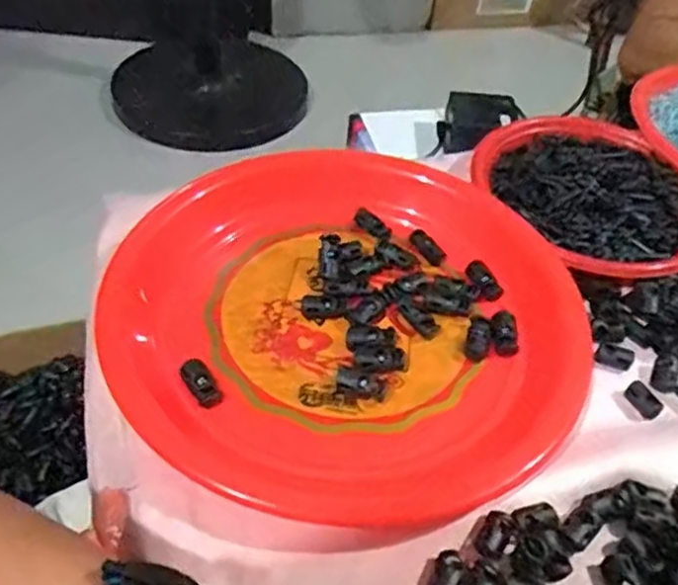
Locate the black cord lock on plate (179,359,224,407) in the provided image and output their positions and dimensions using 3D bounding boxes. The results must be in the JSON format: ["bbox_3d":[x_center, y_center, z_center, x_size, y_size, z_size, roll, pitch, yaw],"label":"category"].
[{"bbox_3d":[-0.070,0.046,0.351,0.014,0.009,0.028,-26,52,-20],"label":"black cord lock on plate"}]

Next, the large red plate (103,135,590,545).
[{"bbox_3d":[0.008,0.006,0.384,0.243,0.034,0.251,-1,48,1],"label":"large red plate"}]

